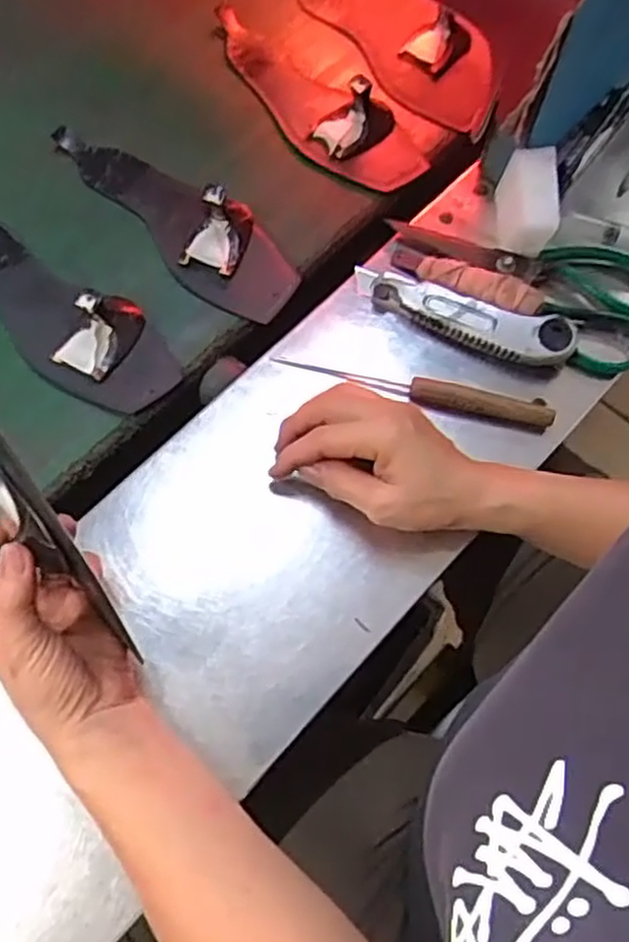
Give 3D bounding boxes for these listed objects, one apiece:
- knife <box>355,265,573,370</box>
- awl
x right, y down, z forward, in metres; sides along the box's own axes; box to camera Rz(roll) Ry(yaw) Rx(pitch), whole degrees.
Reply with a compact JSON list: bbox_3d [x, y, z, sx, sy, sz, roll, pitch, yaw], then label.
[{"bbox_3d":[0.107,-0.112,0.553,0.161,0.026,0.039,20,69,6],"label":"knife"},{"bbox_3d":[0.070,-0.058,0.536,0.195,0.017,0.019,10,68,2],"label":"awl"}]

